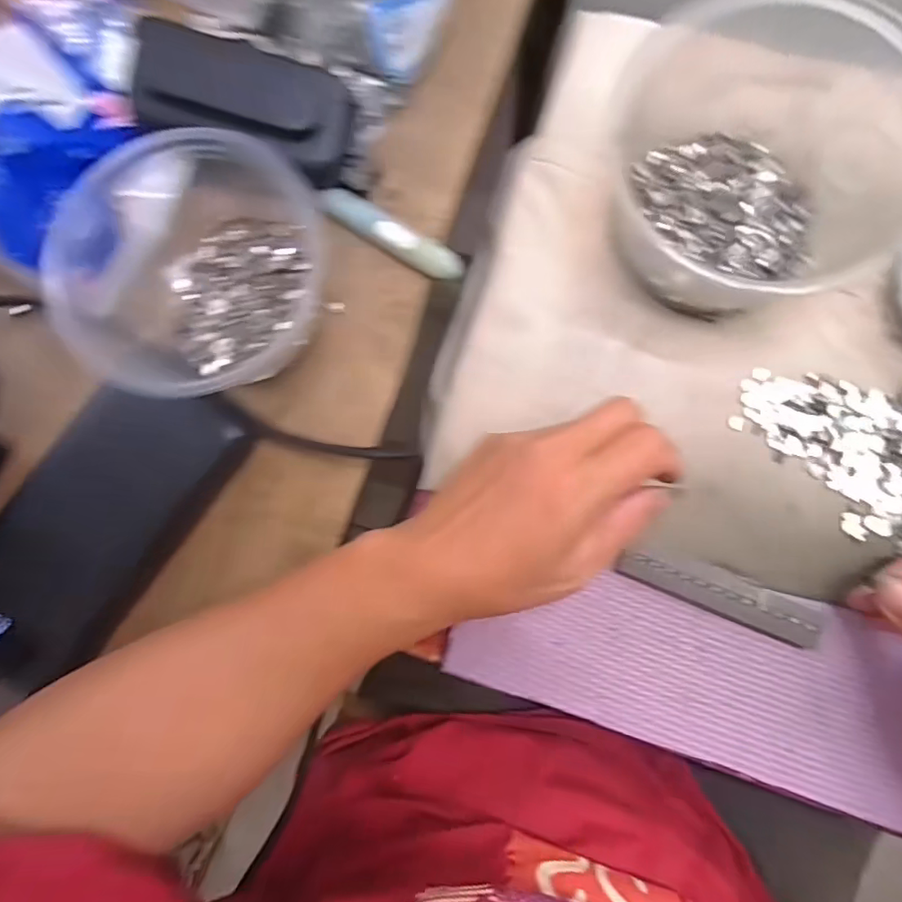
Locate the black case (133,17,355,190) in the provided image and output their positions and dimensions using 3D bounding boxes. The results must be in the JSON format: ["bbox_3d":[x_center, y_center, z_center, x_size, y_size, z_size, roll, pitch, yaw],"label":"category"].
[{"bbox_3d":[-0.095,-0.164,0.243,0.095,0.025,0.047,14,87,-11],"label":"black case"}]

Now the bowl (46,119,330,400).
[{"bbox_3d":[-0.121,-0.084,0.241,0.109,0.058,0.115,0,86,5],"label":"bowl"}]

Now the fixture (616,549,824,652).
[{"bbox_3d":[0.134,0.071,0.261,0.098,0.010,0.022,19,88,6],"label":"fixture"}]

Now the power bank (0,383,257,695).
[{"bbox_3d":[-0.167,0.033,0.247,0.071,0.016,0.156,36,88,-10],"label":"power bank"}]

